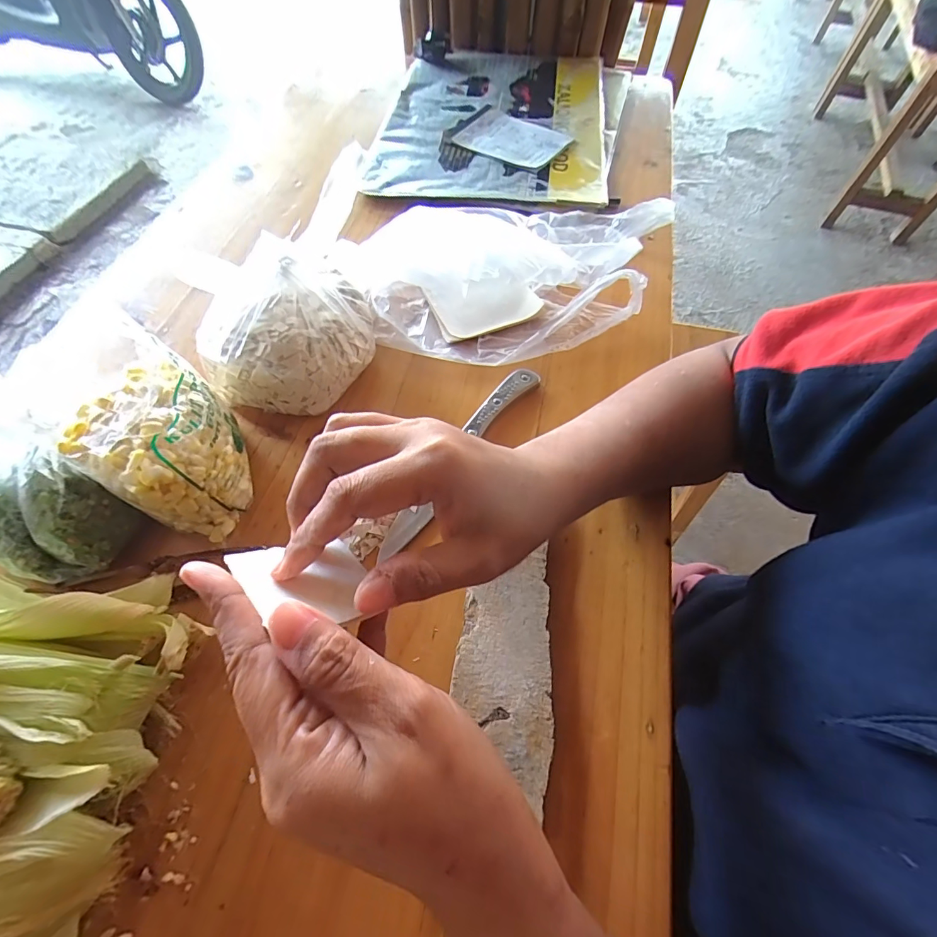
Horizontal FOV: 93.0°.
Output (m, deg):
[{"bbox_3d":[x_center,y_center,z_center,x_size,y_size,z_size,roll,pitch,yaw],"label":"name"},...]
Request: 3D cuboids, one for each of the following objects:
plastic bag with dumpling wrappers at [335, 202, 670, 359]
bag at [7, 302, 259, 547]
[{"bbox_3d":[0.047,-0.182,0.419,0.314,0.065,0.149,-10,61,-8],"label":"plastic bag with dumpling wrappers"},{"bbox_3d":[-0.207,-0.021,0.300,0.105,0.108,0.087,29,63,14],"label":"bag"}]

